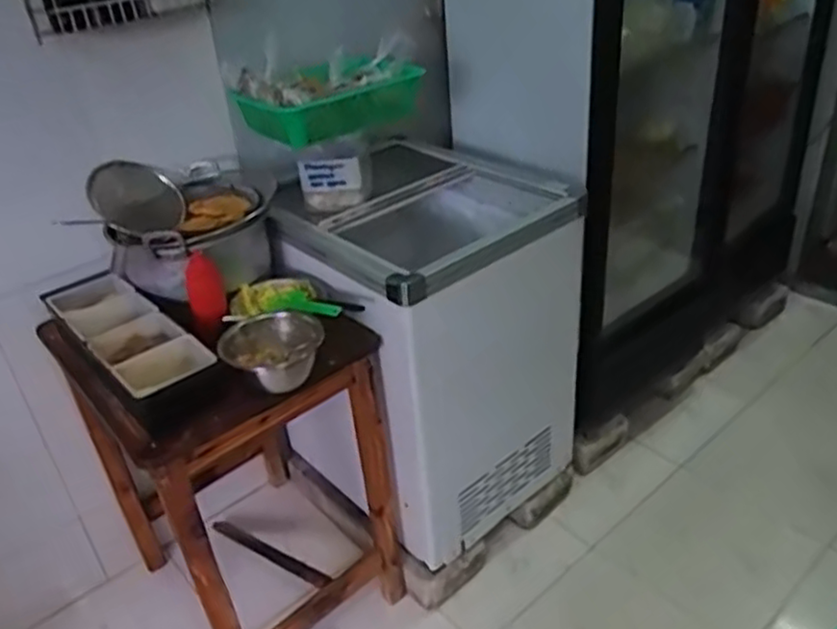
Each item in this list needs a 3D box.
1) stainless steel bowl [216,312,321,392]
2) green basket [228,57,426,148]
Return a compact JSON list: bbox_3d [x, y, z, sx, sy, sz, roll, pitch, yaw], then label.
[{"bbox_3d":[-0.245,0.063,1.223,0.170,0.083,0.141,-19,31,-20],"label":"stainless steel bowl"},{"bbox_3d":[-0.175,-0.435,1.444,0.241,0.126,0.308,21,40,41],"label":"green basket"}]

